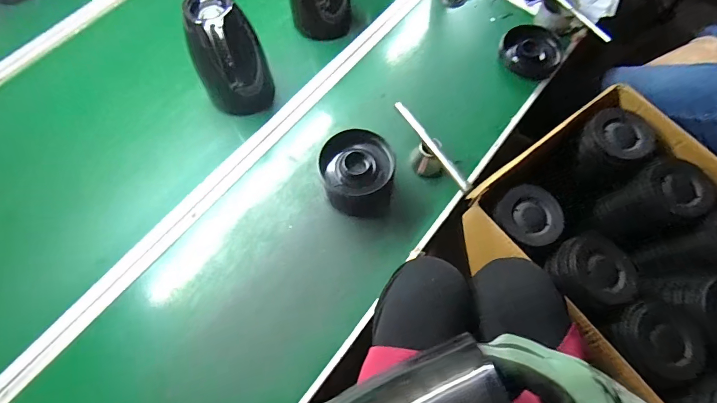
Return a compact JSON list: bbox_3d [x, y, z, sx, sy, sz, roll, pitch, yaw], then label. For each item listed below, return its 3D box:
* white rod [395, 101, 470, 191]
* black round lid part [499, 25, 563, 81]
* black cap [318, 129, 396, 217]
[{"bbox_3d":[0.123,-0.097,0.653,0.014,0.010,0.197,-30,68,-12],"label":"white rod"},{"bbox_3d":[0.353,-0.307,0.789,0.119,0.021,0.115,-1,65,1],"label":"black round lid part"},{"bbox_3d":[0.000,-0.047,0.649,0.118,0.082,0.120,-1,65,1],"label":"black cap"}]

